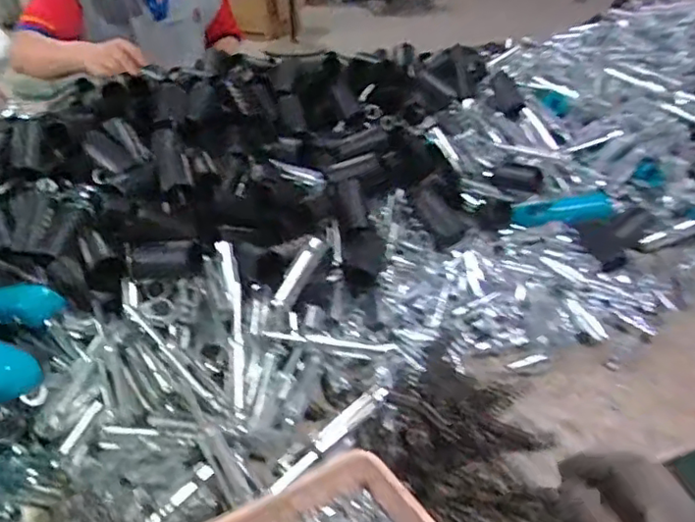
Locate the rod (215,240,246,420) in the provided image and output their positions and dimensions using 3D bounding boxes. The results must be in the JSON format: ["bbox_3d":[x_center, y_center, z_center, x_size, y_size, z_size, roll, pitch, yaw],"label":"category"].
[{"bbox_3d":[-0.103,0.056,0.551,0.016,0.013,0.176,-6,56,-9],"label":"rod"}]

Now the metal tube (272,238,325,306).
[{"bbox_3d":[-0.046,0.011,0.584,0.012,0.017,0.074,29,84,38],"label":"metal tube"}]

